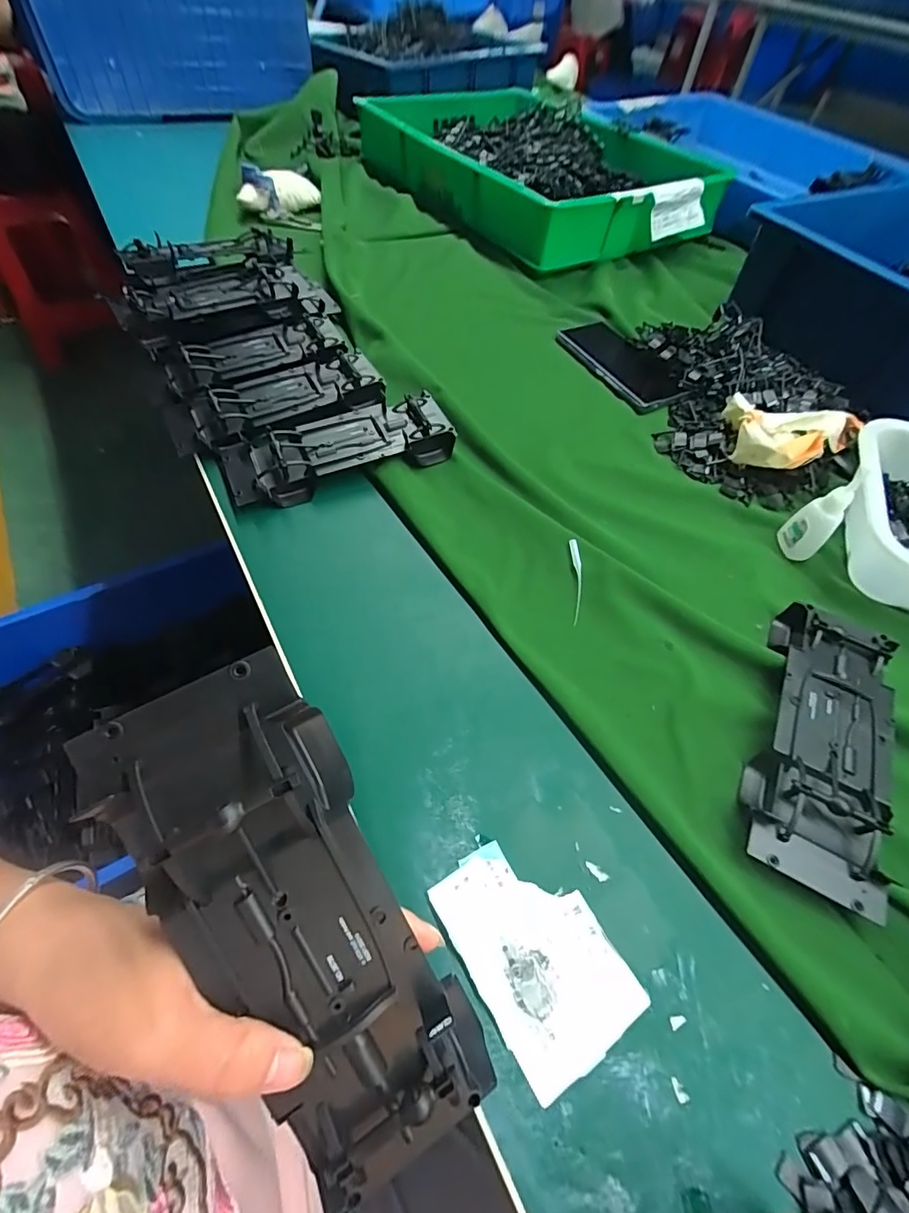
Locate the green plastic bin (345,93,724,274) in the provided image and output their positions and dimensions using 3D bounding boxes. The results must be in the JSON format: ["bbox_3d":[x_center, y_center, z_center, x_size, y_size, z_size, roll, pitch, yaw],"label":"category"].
[{"bbox_3d":[0.123,-0.650,0.731,0.362,0.108,0.472,-27,63,-20],"label":"green plastic bin"}]

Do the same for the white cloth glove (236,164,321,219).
[{"bbox_3d":[-0.262,-0.612,0.712,0.119,0.044,0.068,-29,64,-21],"label":"white cloth glove"}]

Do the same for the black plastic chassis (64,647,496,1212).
[{"bbox_3d":[-0.052,0.115,0.170,0.072,0.027,0.190,-28,94,-19],"label":"black plastic chassis"}]

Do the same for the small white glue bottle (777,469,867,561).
[{"bbox_3d":[0.288,-0.070,0.380,0.019,0.073,0.028,-1,58,-4],"label":"small white glue bottle"}]

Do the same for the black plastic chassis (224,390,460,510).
[{"bbox_3d":[-0.099,-0.140,0.426,0.193,0.031,0.070,-17,61,-13],"label":"black plastic chassis"}]

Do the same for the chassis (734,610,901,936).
[{"bbox_3d":[0.233,0.079,0.302,0.071,0.028,0.185,25,60,12],"label":"chassis"}]

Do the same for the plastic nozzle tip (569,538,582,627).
[{"bbox_3d":[0.092,-0.020,0.364,0.009,0.012,0.069,4,58,-1],"label":"plastic nozzle tip"}]

